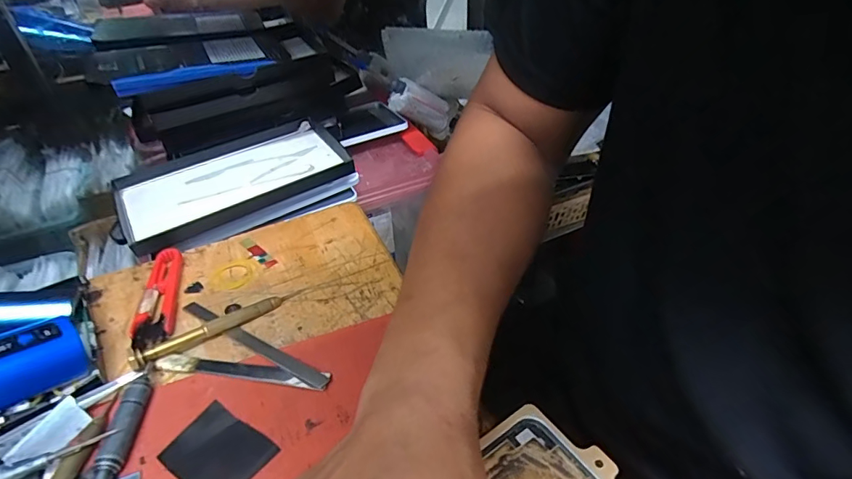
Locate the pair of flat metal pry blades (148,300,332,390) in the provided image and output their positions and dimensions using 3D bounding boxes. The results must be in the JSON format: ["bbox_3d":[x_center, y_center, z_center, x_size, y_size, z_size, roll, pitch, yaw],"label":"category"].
[{"bbox_3d":[-0.120,0.074,0.282,0.125,0.004,0.052,19,46,23],"label":"pair of flat metal pry blades"}]

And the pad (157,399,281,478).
[{"bbox_3d":[-0.108,0.109,0.242,0.051,0.004,0.037,22,47,26],"label":"pad"}]

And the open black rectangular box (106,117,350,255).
[{"bbox_3d":[-0.173,-0.054,0.434,0.197,0.027,0.109,-26,46,-23],"label":"open black rectangular box"}]

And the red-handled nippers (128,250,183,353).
[{"bbox_3d":[-0.186,0.041,0.325,0.026,0.011,0.095,-13,42,-11],"label":"red-handled nippers"}]

